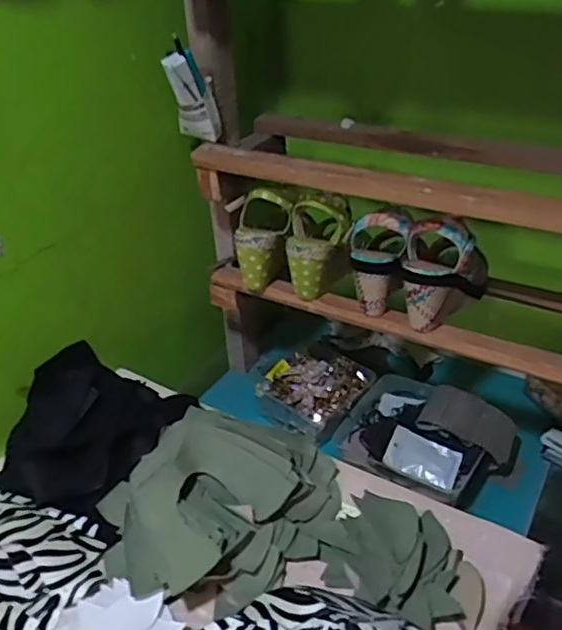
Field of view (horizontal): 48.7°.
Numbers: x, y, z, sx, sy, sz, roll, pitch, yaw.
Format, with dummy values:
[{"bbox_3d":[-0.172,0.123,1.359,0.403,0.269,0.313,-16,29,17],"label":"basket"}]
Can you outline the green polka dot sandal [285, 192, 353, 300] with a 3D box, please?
[{"bbox_3d":[0.053,-0.096,0.866,0.087,0.128,0.072,-1,33,2],"label":"green polka dot sandal"}]

